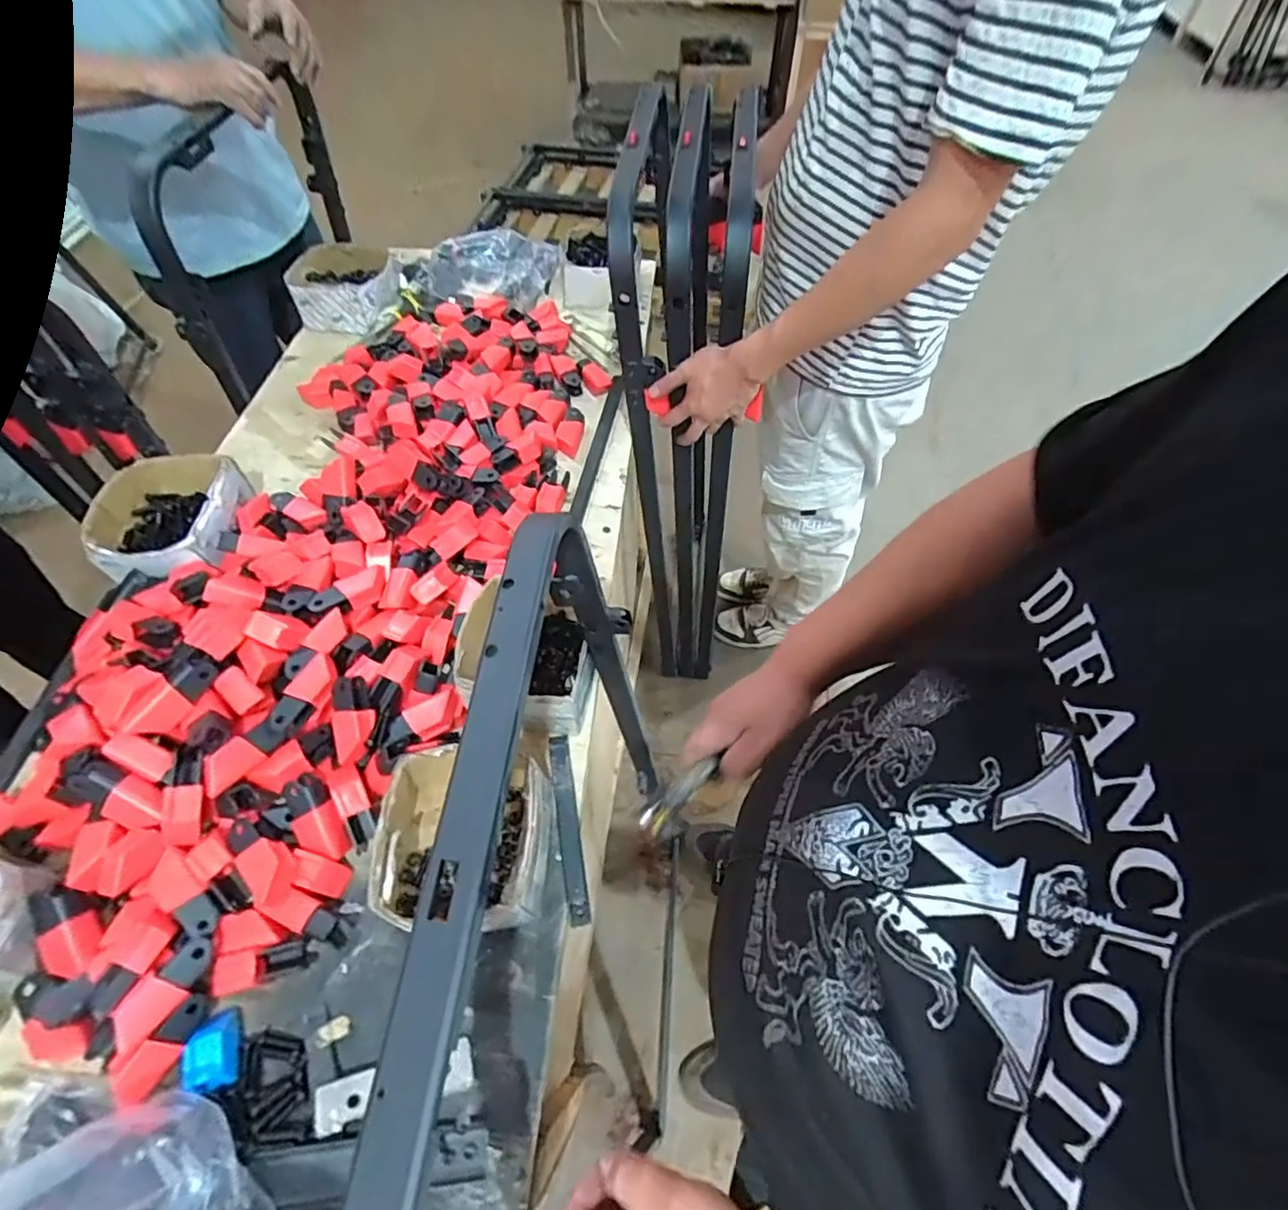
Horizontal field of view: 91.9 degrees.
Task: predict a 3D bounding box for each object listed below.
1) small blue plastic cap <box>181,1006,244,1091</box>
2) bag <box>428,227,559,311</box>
[{"bbox_3d":[-0.350,0.361,0.506,0.038,0.023,0.055,-12,57,-9],"label":"small blue plastic cap"},{"bbox_3d":[-0.312,-0.691,1.296,0.268,0.067,0.213,-5,56,-4],"label":"bag"}]

